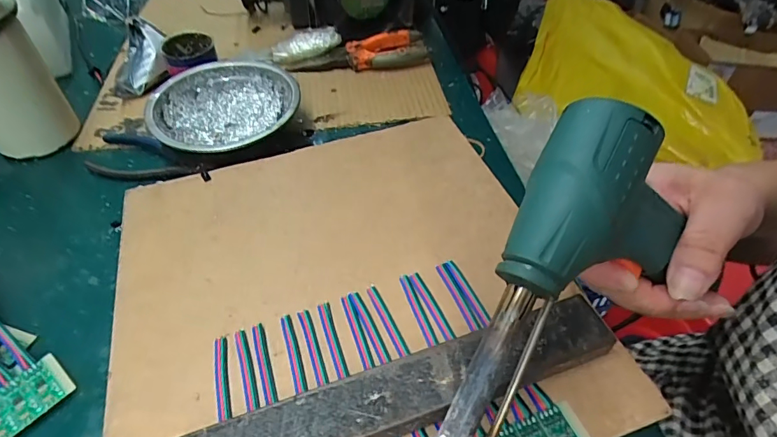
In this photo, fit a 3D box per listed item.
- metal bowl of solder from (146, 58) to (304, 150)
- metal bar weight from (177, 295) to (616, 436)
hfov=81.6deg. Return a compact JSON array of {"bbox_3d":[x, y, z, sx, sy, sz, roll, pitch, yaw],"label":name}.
[{"bbox_3d":[-0.144,-0.091,0.404,0.122,0.045,0.117,0,46,0],"label":"metal bowl of solder"},{"bbox_3d":[0.008,0.083,0.209,0.204,0.022,0.032,-14,48,-14],"label":"metal bar weight"}]

